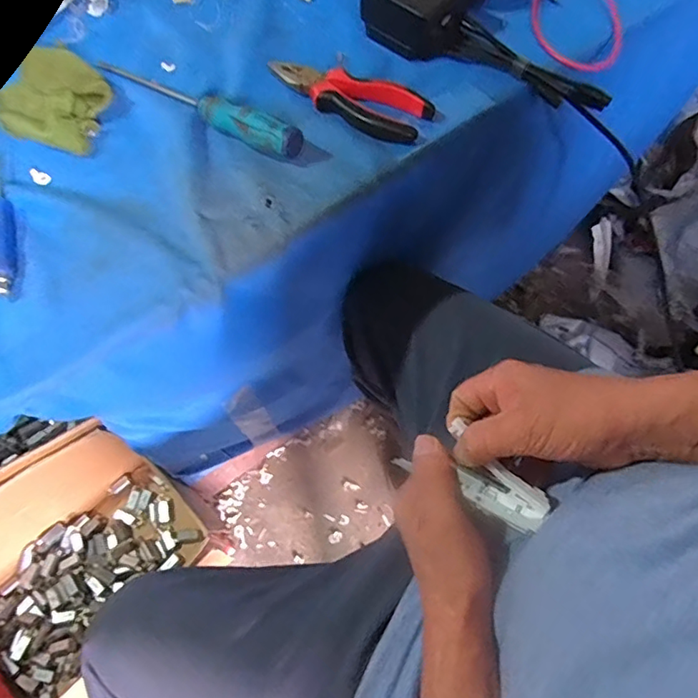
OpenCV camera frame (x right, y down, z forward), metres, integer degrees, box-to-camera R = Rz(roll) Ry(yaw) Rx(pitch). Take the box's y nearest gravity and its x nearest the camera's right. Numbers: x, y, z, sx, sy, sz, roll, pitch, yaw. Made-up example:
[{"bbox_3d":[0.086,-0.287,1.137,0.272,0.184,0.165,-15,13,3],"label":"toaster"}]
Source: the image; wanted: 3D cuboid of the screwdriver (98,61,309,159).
[{"bbox_3d":[-0.143,-0.226,0.486,0.238,0.032,0.025,31,70,17],"label":"screwdriver"}]

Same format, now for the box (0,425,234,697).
[{"bbox_3d":[-0.432,0.351,0.842,0.368,0.169,0.311,-41,68,-18],"label":"box"}]

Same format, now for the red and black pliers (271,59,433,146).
[{"bbox_3d":[-0.003,-0.228,0.491,0.153,0.020,0.052,24,68,14],"label":"red and black pliers"}]

